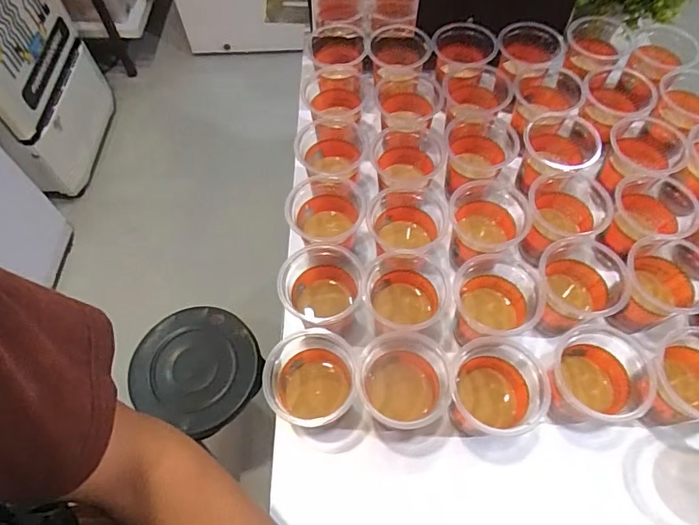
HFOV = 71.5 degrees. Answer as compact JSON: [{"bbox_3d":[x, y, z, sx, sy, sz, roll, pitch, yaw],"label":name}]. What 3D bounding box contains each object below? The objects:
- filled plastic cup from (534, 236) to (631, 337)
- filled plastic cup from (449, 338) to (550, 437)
[{"bbox_3d":[0.249,0.032,0.537,0.077,0.091,0.084,-1,61,1],"label":"filled plastic cup"},{"bbox_3d":[0.145,0.133,0.494,0.077,0.105,0.086,-3,61,0],"label":"filled plastic cup"}]

